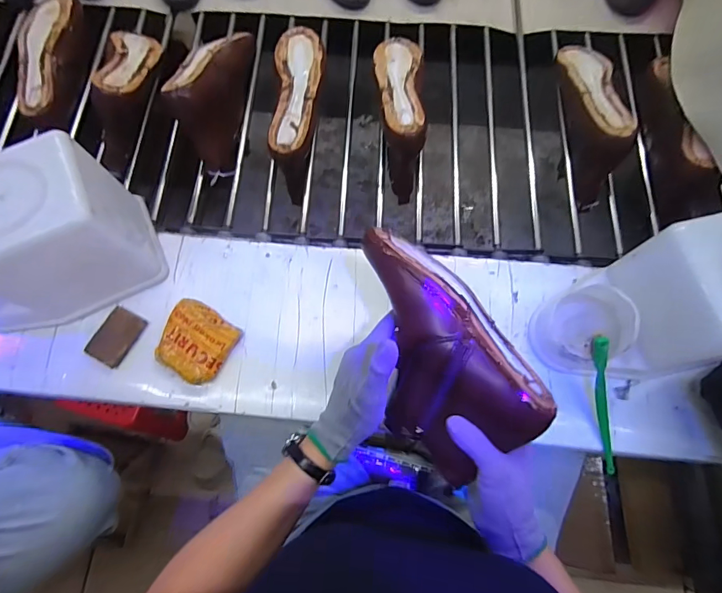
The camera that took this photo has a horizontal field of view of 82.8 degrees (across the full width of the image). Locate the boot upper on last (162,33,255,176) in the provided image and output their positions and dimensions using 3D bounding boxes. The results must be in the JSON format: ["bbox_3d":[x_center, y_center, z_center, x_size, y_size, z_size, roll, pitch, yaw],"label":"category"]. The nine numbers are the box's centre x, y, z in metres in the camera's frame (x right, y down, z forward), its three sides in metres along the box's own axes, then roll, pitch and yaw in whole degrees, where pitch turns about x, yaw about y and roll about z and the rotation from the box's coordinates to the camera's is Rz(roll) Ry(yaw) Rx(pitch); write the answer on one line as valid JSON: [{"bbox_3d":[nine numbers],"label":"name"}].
[{"bbox_3d":[-0.233,-0.326,0.635,0.082,0.104,0.234,4,73,3],"label":"boot upper on last"}]

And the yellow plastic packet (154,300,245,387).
[{"bbox_3d":[-0.210,0.057,0.519,0.090,0.021,0.086,31,76,11],"label":"yellow plastic packet"}]

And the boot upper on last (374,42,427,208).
[{"bbox_3d":[0.059,-0.301,0.665,0.075,0.120,0.252,1,73,2],"label":"boot upper on last"}]

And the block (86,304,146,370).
[{"bbox_3d":[-0.317,0.052,0.530,0.049,0.009,0.070,27,76,10],"label":"block"}]

